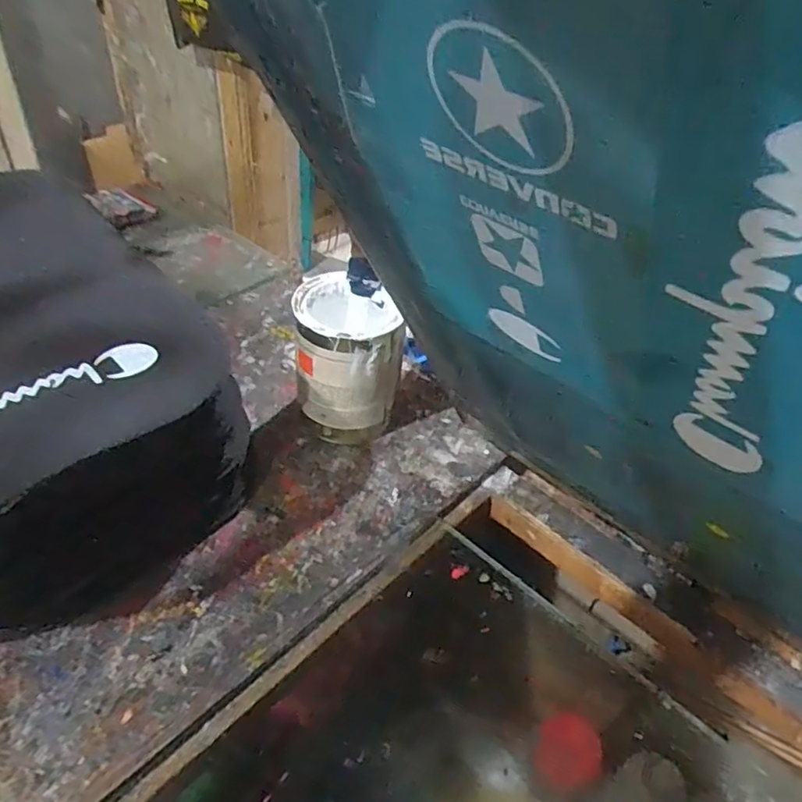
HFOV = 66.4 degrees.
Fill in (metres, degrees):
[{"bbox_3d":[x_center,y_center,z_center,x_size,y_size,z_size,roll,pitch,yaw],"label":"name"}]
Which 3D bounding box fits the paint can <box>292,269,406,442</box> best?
[{"bbox_3d":[-0.054,-0.036,0.634,0.103,0.139,0.116,-5,43,-13],"label":"paint can"}]

